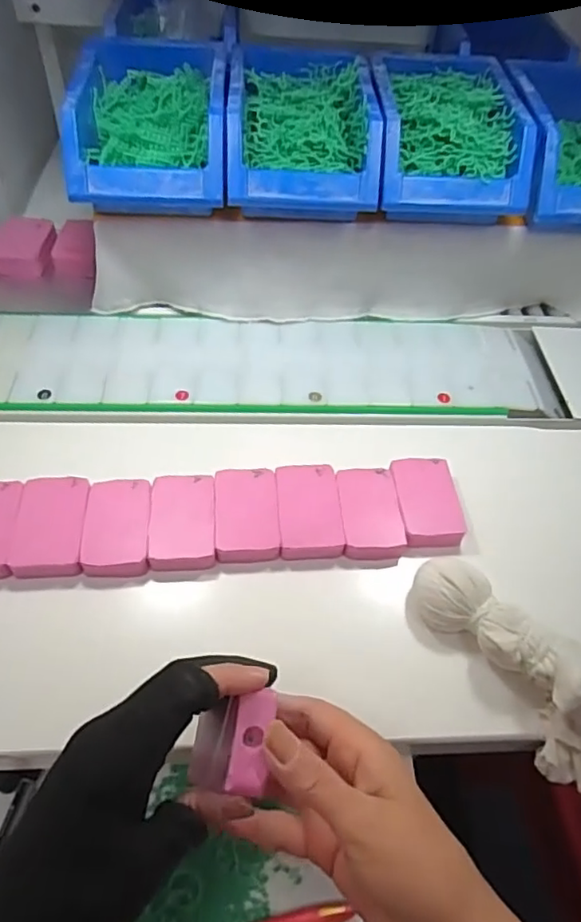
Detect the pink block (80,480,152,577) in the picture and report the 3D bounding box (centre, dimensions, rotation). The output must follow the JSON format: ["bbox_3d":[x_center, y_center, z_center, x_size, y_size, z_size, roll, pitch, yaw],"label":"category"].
[{"bbox_3d":[-0.122,0.047,0.417,0.044,0.011,0.072,-1,51,-5],"label":"pink block"}]

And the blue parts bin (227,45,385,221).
[{"bbox_3d":[0.009,-0.289,0.517,0.121,0.080,0.181,1,51,-3],"label":"blue parts bin"}]

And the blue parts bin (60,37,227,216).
[{"bbox_3d":[-0.116,-0.289,0.505,0.123,0.076,0.183,0,51,-4],"label":"blue parts bin"}]

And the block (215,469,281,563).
[{"bbox_3d":[-0.032,0.039,0.431,0.045,0.013,0.071,-2,51,-5],"label":"block"}]

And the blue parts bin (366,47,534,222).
[{"bbox_3d":[0.133,-0.288,0.520,0.124,0.072,0.172,0,51,-4],"label":"blue parts bin"}]

